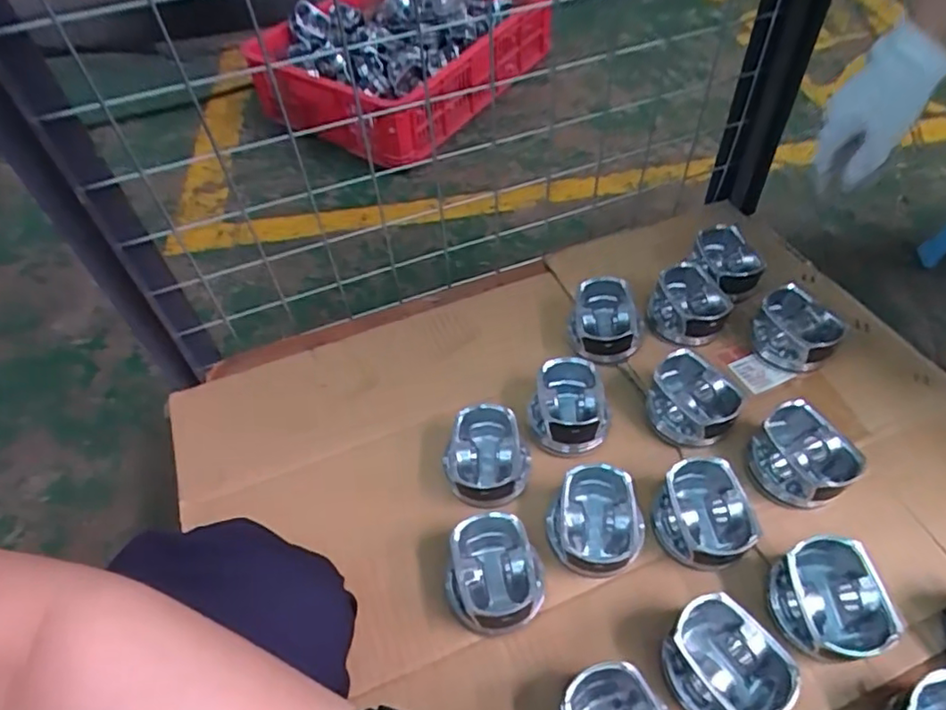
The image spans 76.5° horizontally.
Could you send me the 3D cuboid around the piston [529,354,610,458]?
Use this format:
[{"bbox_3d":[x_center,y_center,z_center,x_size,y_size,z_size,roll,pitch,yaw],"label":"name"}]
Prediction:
[{"bbox_3d":[0.086,0.048,0.546,0.071,0.047,0.078,-2,51,3],"label":"piston"}]

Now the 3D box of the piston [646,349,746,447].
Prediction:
[{"bbox_3d":[0.195,0.044,0.536,0.075,0.052,0.060,29,59,26],"label":"piston"}]

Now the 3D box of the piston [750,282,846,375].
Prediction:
[{"bbox_3d":[0.314,-0.023,0.585,0.076,0.044,0.061,34,61,28],"label":"piston"}]

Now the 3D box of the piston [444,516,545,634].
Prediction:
[{"bbox_3d":[0.016,0.166,0.455,0.070,0.048,0.078,-5,51,1],"label":"piston"}]

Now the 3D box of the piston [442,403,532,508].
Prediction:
[{"bbox_3d":[0.010,0.091,0.518,0.071,0.064,0.073,-2,51,3],"label":"piston"}]

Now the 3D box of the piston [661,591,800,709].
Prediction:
[{"bbox_3d":[0.169,0.211,0.404,0.063,0.049,0.075,-29,54,-18],"label":"piston"}]

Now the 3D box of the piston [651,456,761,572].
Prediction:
[{"bbox_3d":[0.178,0.126,0.471,0.065,0.049,0.076,-7,51,-1],"label":"piston"}]

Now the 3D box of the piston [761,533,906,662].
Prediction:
[{"bbox_3d":[0.250,0.174,0.423,0.068,0.054,0.077,-11,51,-4],"label":"piston"}]

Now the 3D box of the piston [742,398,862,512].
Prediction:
[{"bbox_3d":[0.270,0.086,0.495,0.062,0.051,0.077,-32,55,-20],"label":"piston"}]

